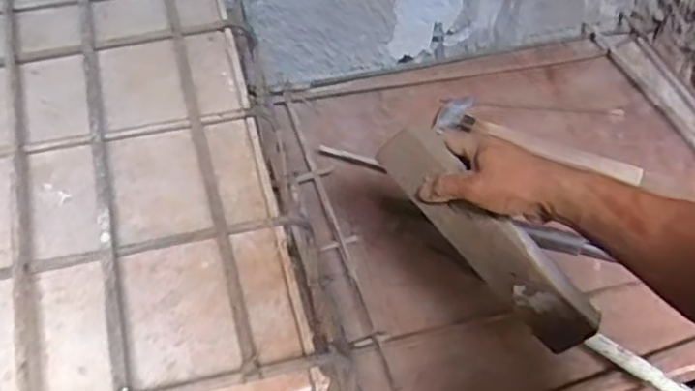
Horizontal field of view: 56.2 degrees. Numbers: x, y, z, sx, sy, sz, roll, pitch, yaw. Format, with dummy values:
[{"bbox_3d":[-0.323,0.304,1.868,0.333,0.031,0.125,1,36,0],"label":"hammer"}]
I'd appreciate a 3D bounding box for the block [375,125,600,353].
[{"bbox_3d":[0.138,0.044,0.658,0.276,0.059,0.042,47,62,2],"label":"block"}]

